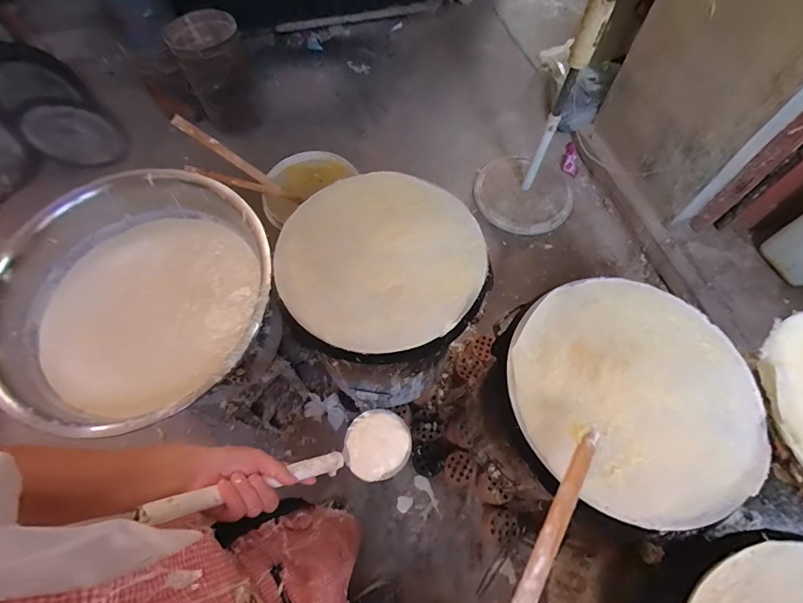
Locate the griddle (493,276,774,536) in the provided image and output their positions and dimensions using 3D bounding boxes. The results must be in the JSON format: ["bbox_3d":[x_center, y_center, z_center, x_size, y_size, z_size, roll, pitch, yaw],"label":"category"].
[{"bbox_3d":[0.367,0.139,0.627,0.389,0.042,0.378,0,64,0],"label":"griddle"}]

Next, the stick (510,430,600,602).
[{"bbox_3d":[0.138,0.350,0.449,0.028,0.013,0.440,30,69,14],"label":"stick"}]

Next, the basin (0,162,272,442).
[{"bbox_3d":[-0.548,-0.015,0.838,0.557,0.185,0.543,0,64,0],"label":"basin"}]

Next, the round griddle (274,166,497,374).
[{"bbox_3d":[-0.036,-0.078,0.734,0.377,0.050,0.391,0,64,0],"label":"round griddle"}]

